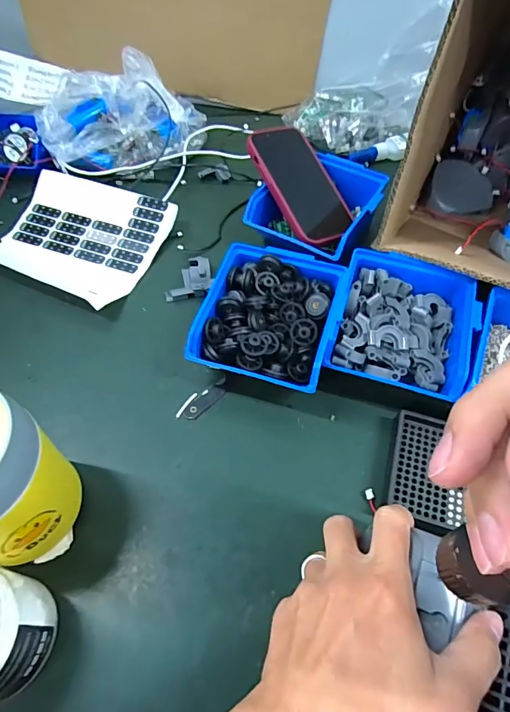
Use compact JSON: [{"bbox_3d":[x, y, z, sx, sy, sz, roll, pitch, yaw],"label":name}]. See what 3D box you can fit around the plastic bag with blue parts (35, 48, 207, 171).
[{"bbox_3d":[-0.165,-0.315,0.556,0.196,0.119,0.105,-10,58,-6],"label":"plastic bag with blue parts"}]

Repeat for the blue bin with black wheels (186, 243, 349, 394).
[{"bbox_3d":[0.013,-0.030,0.408,0.114,0.066,0.130,14,58,9],"label":"blue bin with black wheels"}]

